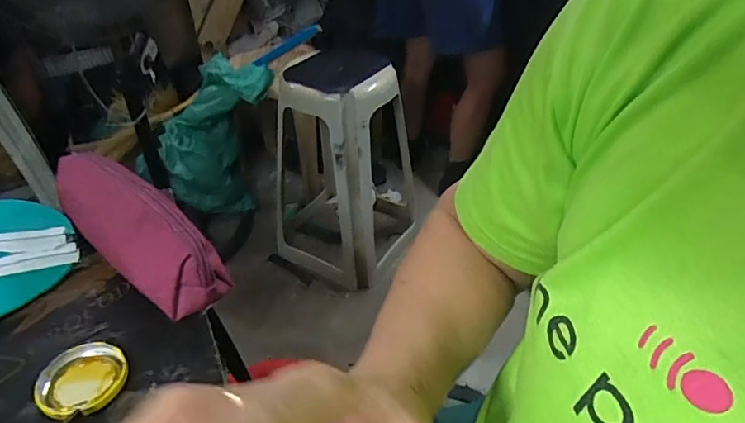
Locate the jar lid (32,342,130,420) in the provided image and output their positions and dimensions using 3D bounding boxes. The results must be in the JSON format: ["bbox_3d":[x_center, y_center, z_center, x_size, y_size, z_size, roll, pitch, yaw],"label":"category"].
[{"bbox_3d":[-0.212,0.120,0.376,0.057,0.014,0.057,-1,39,1],"label":"jar lid"}]

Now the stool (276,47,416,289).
[{"bbox_3d":[-0.067,-0.118,1.395,0.325,0.574,0.331,22,44,26],"label":"stool"}]

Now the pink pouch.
[{"bbox_3d":[-0.218,0.012,0.458,0.213,0.067,0.058,25,45,29],"label":"pink pouch"}]

